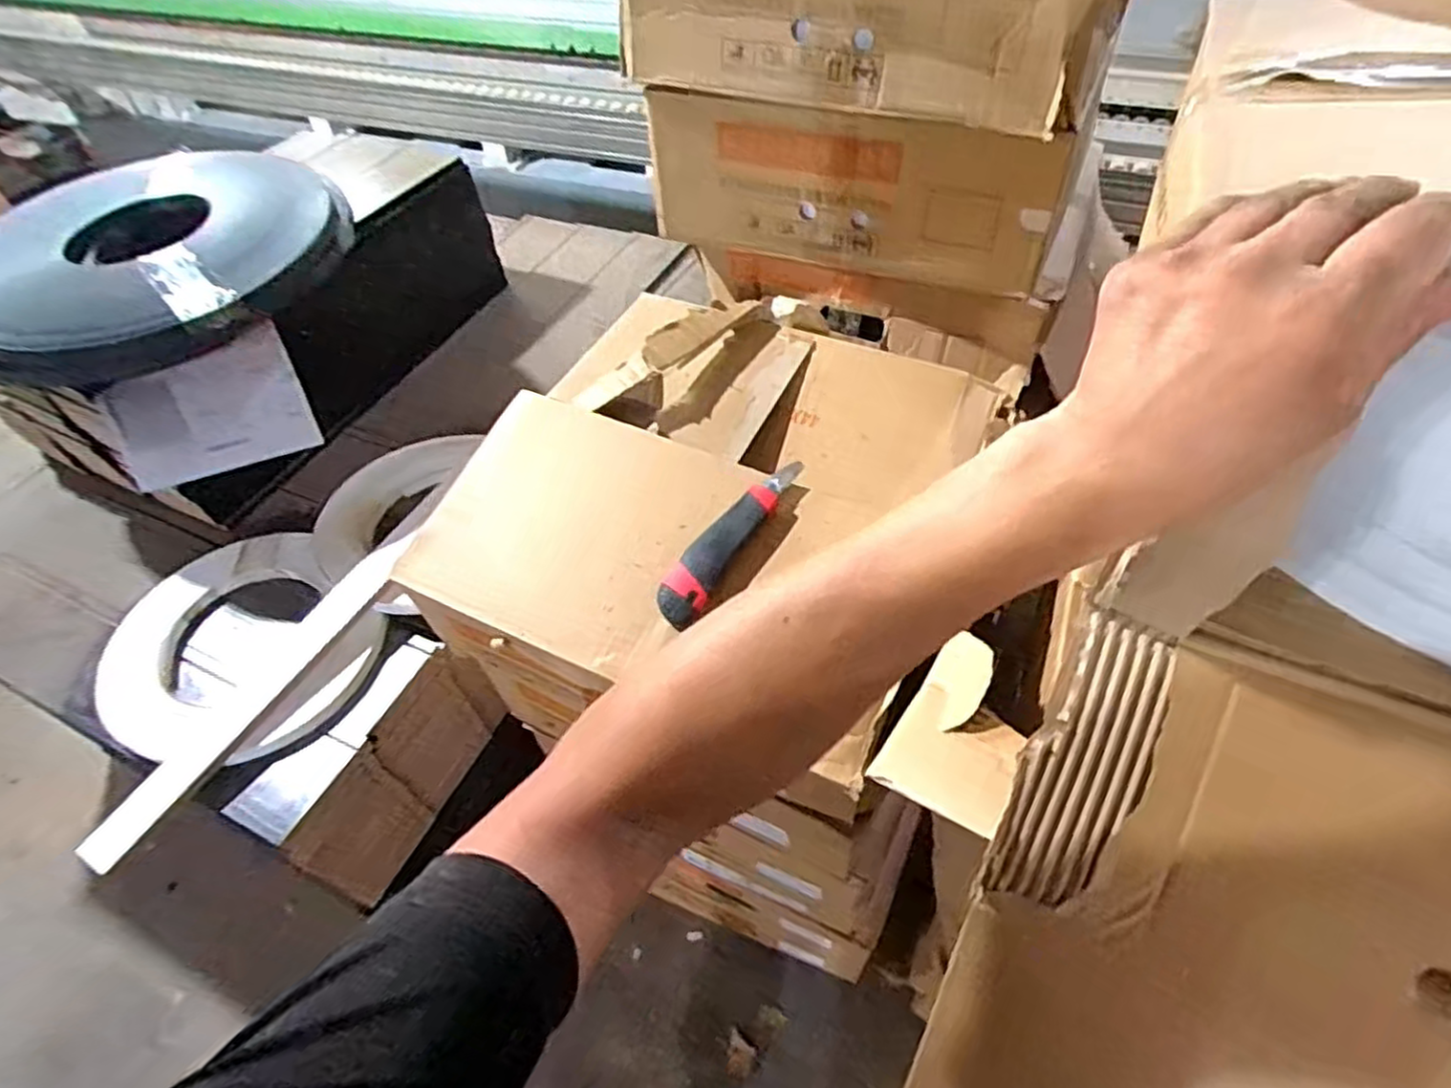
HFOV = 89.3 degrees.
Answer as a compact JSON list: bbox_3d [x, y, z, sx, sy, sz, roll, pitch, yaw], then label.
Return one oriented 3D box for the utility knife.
[{"bbox_3d":[0.005,-0.007,0.627,0.037,0.026,0.176,33,76,27],"label":"utility knife"}]

